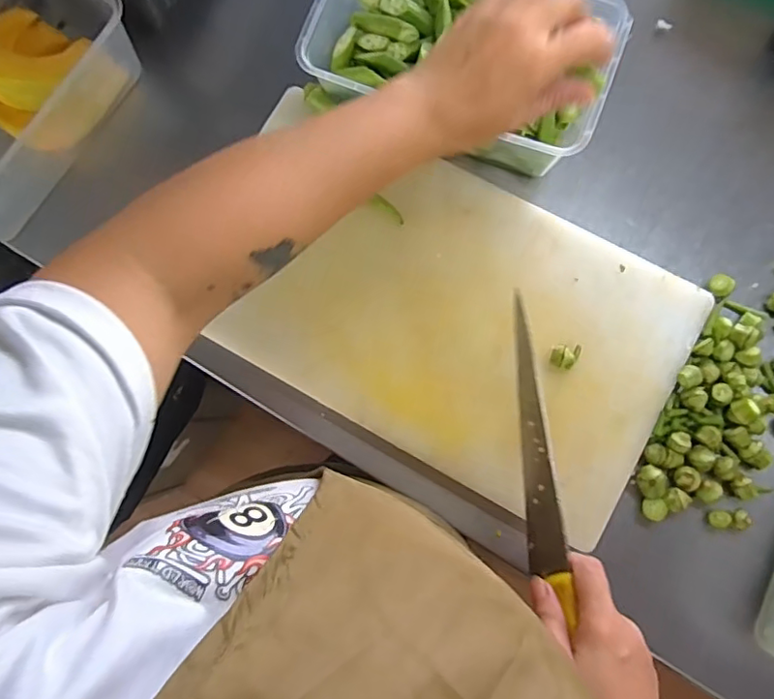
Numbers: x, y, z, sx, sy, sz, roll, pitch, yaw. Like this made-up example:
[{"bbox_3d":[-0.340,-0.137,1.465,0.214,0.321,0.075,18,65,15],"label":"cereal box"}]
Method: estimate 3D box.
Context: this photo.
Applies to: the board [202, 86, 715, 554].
[{"bbox_3d":[0.053,-0.032,0.491,0.390,0.019,0.242,28,83,7],"label":"board"}]

